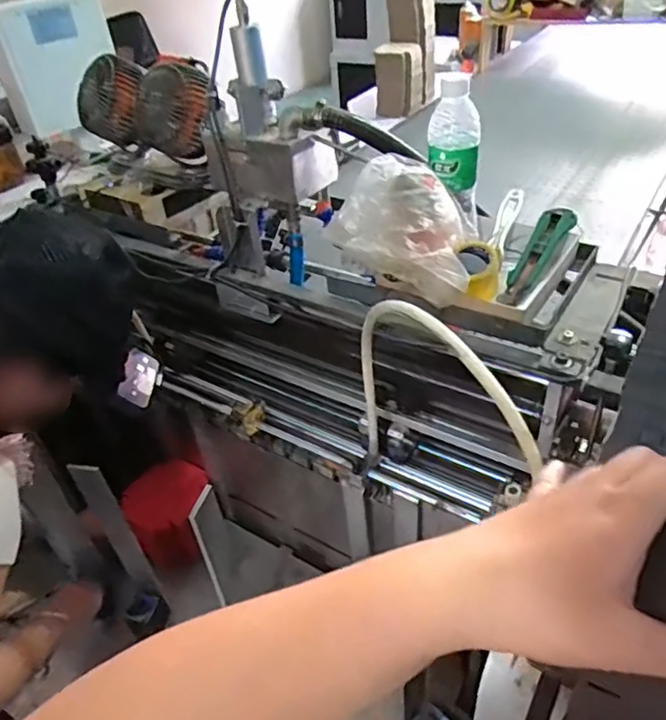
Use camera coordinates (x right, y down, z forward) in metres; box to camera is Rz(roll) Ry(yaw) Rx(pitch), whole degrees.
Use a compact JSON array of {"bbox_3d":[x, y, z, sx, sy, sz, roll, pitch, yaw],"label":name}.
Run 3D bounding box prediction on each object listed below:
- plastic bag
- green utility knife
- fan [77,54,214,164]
[{"bbox_3d":[0.081,-0.150,0.658,0.155,0.111,0.127,9,41,19],"label":"plastic bag"},{"bbox_3d":[0.246,-0.126,0.714,0.039,0.012,0.151,24,71,33],"label":"green utility knife"},{"bbox_3d":[-0.283,-0.386,0.907,0.259,0.130,0.090,14,43,25],"label":"fan"}]

